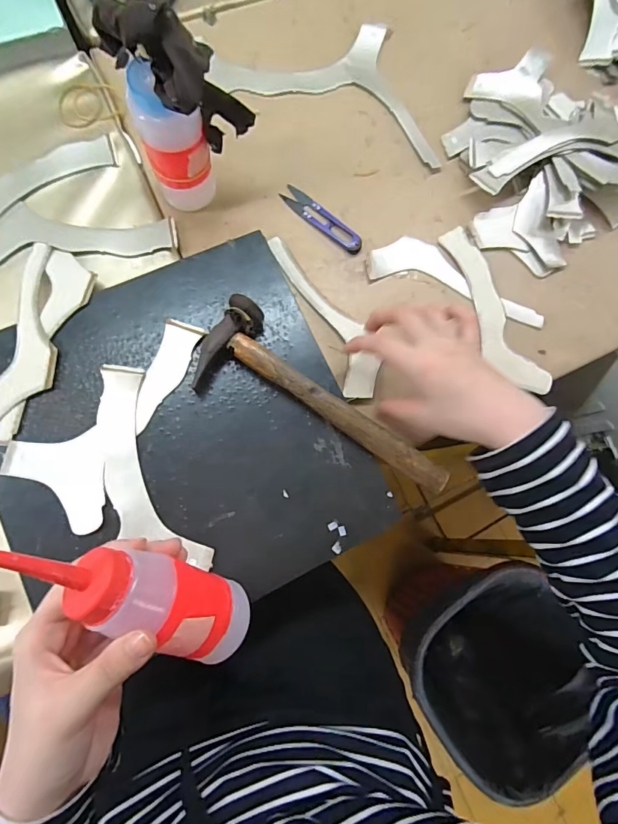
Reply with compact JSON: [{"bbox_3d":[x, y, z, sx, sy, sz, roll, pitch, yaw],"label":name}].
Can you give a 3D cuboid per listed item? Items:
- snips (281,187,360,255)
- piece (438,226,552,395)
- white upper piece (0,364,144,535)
[{"bbox_3d":[0.013,-0.198,0.441,0.098,0.012,0.024,41,79,3],"label":"snips"},{"bbox_3d":[0.189,-0.103,0.443,0.040,0.005,0.189,-25,85,3],"label":"piece"},{"bbox_3d":[-0.194,0.021,0.357,0.086,0.005,0.134,20,78,-4],"label":"white upper piece"}]

